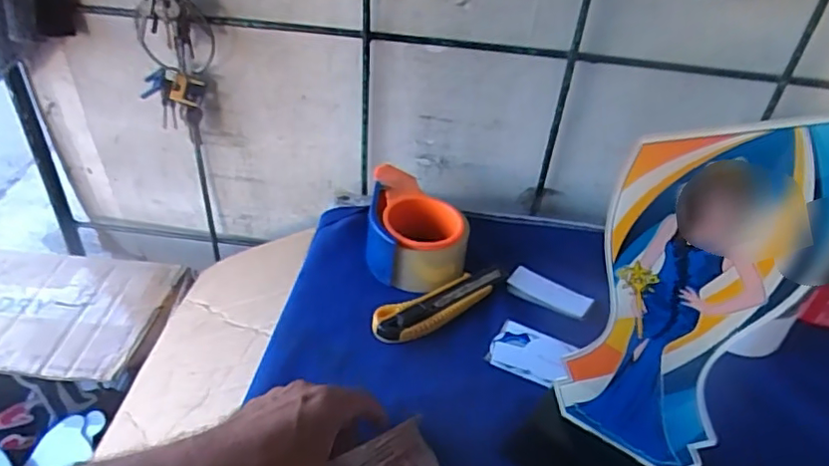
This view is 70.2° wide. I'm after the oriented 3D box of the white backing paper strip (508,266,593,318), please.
[{"bbox_3d":[0.134,0.058,0.583,0.080,0.009,0.035,21,41,22],"label":"white backing paper strip"}]

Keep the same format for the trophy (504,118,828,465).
[{"bbox_3d":[0.145,0.072,0.340,0.129,0.284,0.053,19,40,19],"label":"trophy"}]

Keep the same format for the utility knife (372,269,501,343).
[{"bbox_3d":[0.027,0.068,0.562,0.142,0.022,0.036,-20,44,-28],"label":"utility knife"}]

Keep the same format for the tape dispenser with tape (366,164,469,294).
[{"bbox_3d":[0.003,-0.006,0.619,0.097,0.066,0.125,3,38,0],"label":"tape dispenser with tape"}]

